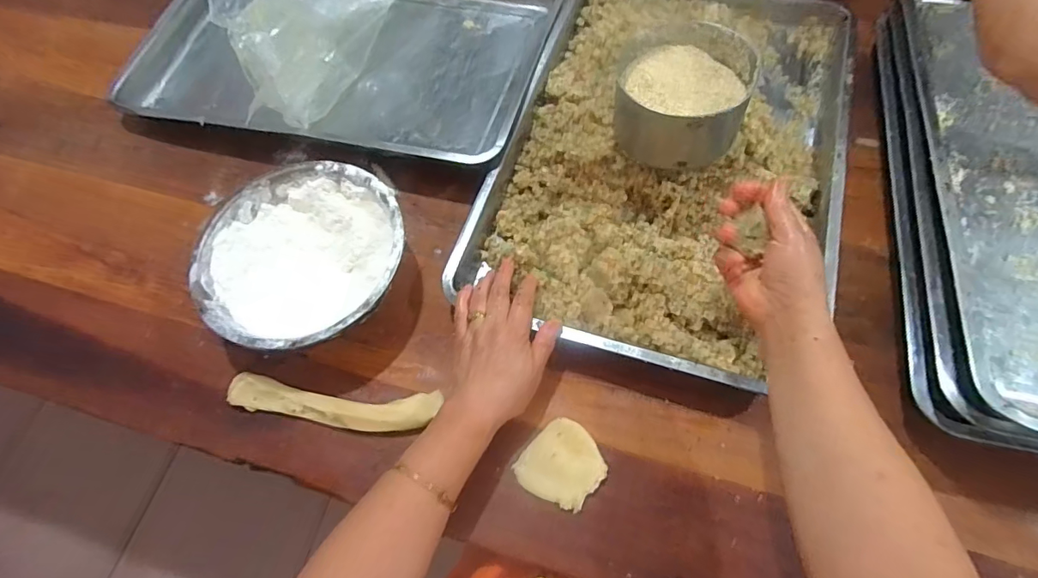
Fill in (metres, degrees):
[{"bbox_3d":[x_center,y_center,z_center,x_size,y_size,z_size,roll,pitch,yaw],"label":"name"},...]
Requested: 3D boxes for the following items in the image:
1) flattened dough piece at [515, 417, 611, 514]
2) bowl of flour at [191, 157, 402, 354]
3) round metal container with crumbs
[{"bbox_3d":[0.043,0.175,0.488,0.073,0.011,0.076,40,73,20],"label":"flattened dough piece"},{"bbox_3d":[-0.234,-0.028,0.564,0.218,0.079,0.216,-1,64,3],"label":"bowl of flour"},{"bbox_3d":[0.173,-0.205,0.529,0.131,0.079,0.137,-1,64,3],"label":"round metal container with crumbs"}]

